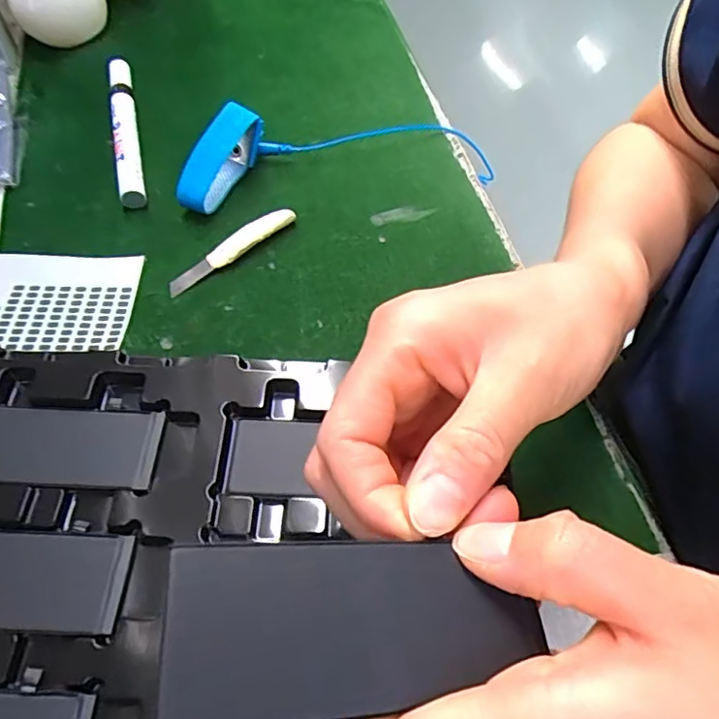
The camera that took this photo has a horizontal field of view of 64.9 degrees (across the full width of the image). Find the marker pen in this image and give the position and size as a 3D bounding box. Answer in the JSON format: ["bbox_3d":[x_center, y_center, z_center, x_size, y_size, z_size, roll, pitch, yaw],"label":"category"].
[{"bbox_3d":[-0.156,-0.154,0.377,0.015,0.017,0.136,-12,59,-9],"label":"marker pen"}]

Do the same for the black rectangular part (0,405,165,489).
[{"bbox_3d":[-0.141,0.040,0.261,0.095,0.008,0.039,1,58,-1],"label":"black rectangular part"}]

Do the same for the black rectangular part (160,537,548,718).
[{"bbox_3d":[0.000,0.061,0.133,0.086,0.005,0.038,4,57,-16],"label":"black rectangular part"}]

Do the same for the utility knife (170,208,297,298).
[{"bbox_3d":[-0.074,-0.065,0.329,0.085,0.010,0.015,-36,66,-21],"label":"utility knife"}]

